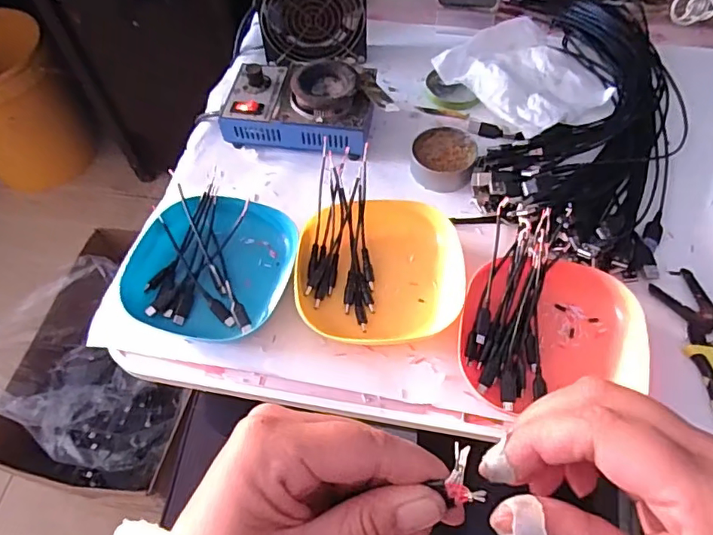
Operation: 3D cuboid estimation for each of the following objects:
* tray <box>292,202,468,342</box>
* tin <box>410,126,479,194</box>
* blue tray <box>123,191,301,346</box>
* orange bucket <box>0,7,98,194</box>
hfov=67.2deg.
[{"bbox_3d":[0.020,-0.002,0.469,0.140,0.026,0.132,-4,58,0],"label":"tray"},{"bbox_3d":[0.087,-0.109,0.537,0.062,0.026,0.061,-1,58,2],"label":"tin"},{"bbox_3d":[-0.127,-0.006,0.474,0.127,0.025,0.133,14,60,11],"label":"blue tray"},{"bbox_3d":[-0.790,-0.379,1.202,0.262,0.309,0.307,-36,63,-18],"label":"orange bucket"}]

